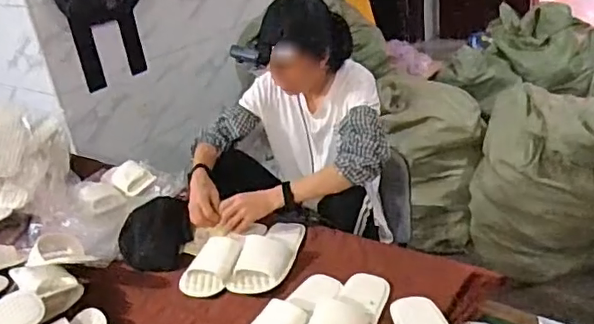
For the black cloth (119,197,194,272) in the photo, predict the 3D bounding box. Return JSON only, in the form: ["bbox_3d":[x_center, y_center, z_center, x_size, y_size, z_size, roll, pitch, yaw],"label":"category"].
[{"bbox_3d":[-0.349,0.172,1.419,0.172,0.032,0.278,-8,27,0],"label":"black cloth"}]

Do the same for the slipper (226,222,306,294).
[{"bbox_3d":[-0.056,0.197,1.269,0.105,0.066,0.245,5,29,24],"label":"slipper"}]

